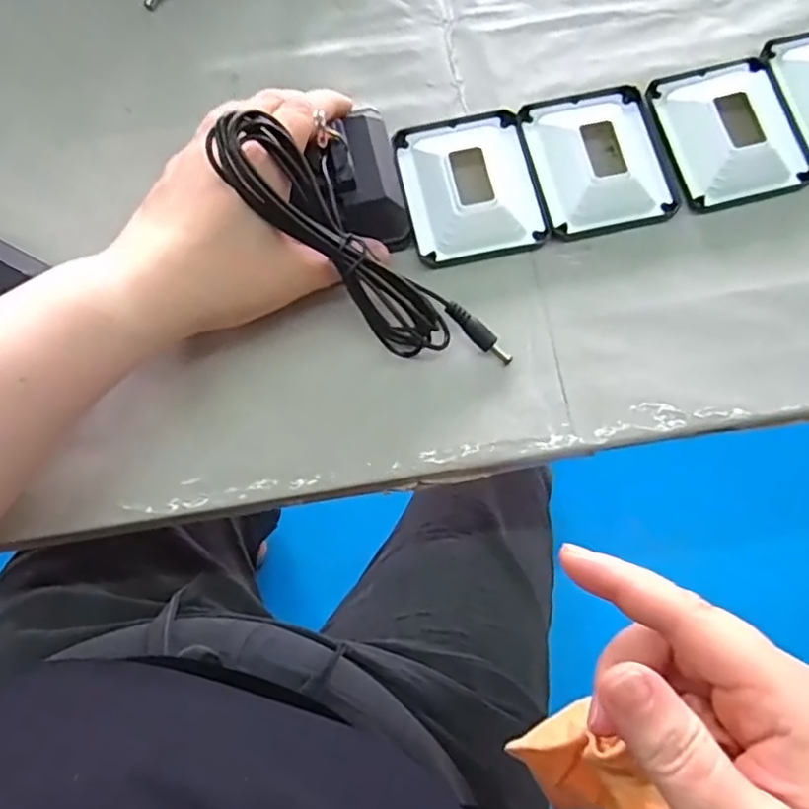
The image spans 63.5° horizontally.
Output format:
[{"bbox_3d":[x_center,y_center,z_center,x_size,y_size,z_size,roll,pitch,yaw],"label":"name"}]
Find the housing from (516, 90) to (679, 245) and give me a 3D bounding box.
[{"bbox_3d":[0.101,-0.131,0.341,0.067,0.016,0.082,-10,75,-2],"label":"housing"}]

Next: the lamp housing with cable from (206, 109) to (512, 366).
[{"bbox_3d":[-0.020,-0.077,0.293,0.083,0.074,0.129,-24,76,-6],"label":"lamp housing with cable"}]

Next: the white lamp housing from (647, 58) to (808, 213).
[{"bbox_3d":[0.169,-0.144,0.340,0.066,0.016,0.080,-15,75,-4],"label":"white lamp housing"}]

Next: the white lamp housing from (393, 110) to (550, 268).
[{"bbox_3d":[0.033,-0.115,0.336,0.066,0.017,0.081,-11,75,-3],"label":"white lamp housing"}]

